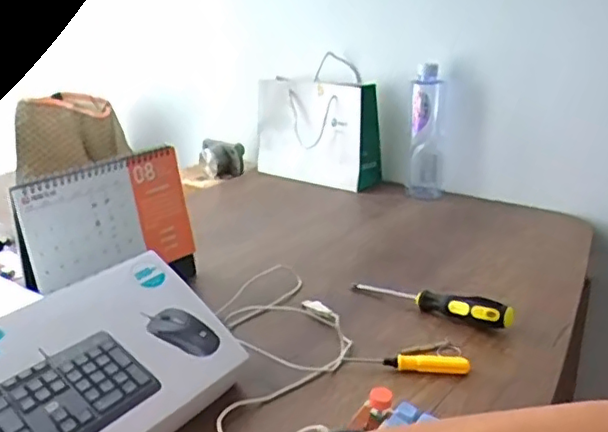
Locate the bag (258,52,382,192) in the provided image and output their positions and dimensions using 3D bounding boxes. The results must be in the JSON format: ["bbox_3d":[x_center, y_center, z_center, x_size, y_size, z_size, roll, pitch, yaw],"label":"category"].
[{"bbox_3d":[0.030,-0.174,1.222,0.252,0.208,0.104,14,26,36],"label":"bag"}]

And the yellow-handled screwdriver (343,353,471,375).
[{"bbox_3d":[0.104,0.147,0.612,0.123,0.019,0.017,3,21,11],"label":"yellow-handled screwdriver"}]

